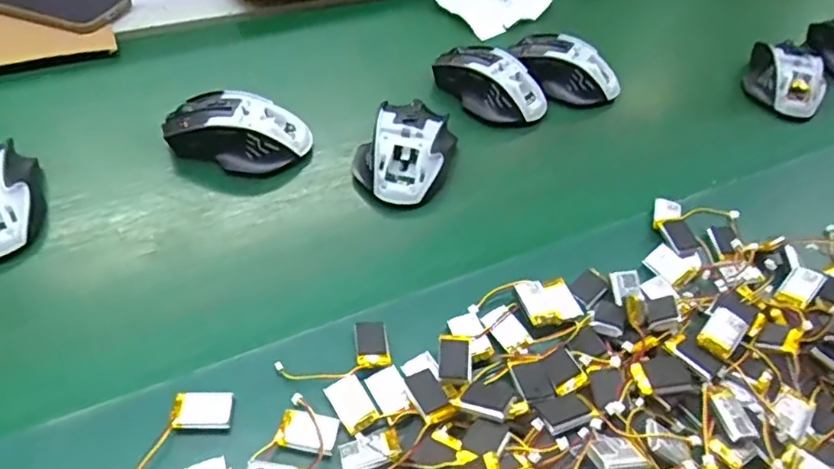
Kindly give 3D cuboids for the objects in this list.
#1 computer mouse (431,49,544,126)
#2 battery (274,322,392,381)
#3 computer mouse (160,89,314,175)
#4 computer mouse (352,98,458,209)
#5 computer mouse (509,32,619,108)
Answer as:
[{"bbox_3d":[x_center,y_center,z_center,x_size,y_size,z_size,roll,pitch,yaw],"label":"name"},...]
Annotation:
[{"bbox_3d":[0.067,-0.145,0.556,0.111,0.035,0.062,25,53,21],"label":"computer mouse"},{"bbox_3d":[-0.050,0.072,0.355,0.067,0.007,0.032,-14,50,-11],"label":"battery"},{"bbox_3d":[-0.148,-0.086,0.481,0.118,0.036,0.062,7,49,2],"label":"computer mouse"},{"bbox_3d":[-0.009,-0.071,0.482,0.073,0.035,0.104,15,50,9],"label":"computer mouse"},{"bbox_3d":[0.146,-0.164,0.582,0.108,0.037,0.062,17,51,15],"label":"computer mouse"}]

